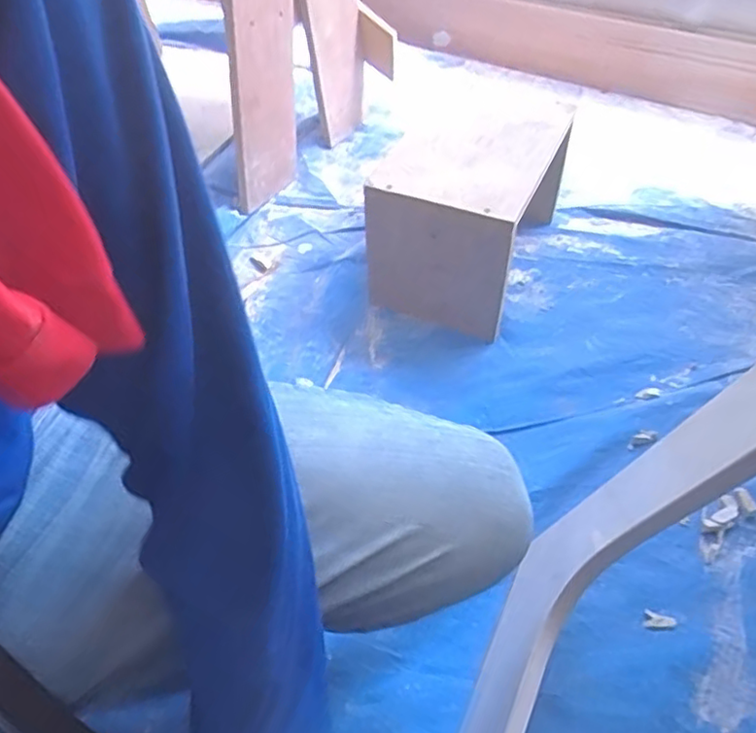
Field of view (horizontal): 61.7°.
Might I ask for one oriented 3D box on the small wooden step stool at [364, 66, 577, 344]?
[{"bbox_3d":[0.135,-0.230,0.910,0.189,0.202,0.310,20,52,17],"label":"small wooden step stool"}]

